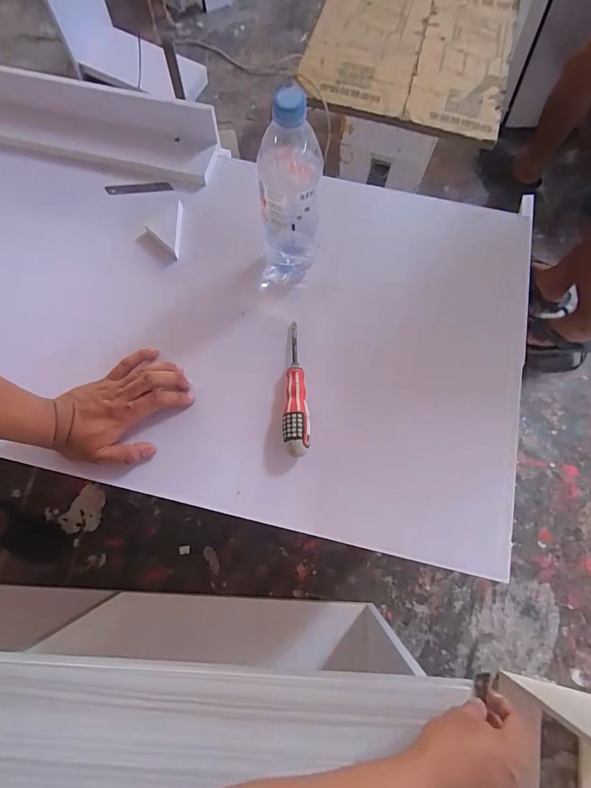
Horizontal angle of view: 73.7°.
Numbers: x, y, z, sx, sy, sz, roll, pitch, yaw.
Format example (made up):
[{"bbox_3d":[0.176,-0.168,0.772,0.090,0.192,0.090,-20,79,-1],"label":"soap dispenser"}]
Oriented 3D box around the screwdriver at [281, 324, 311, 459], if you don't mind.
[{"bbox_3d":[0.001,-0.008,0.508,0.032,0.032,0.178,1,66,-1],"label":"screwdriver"}]

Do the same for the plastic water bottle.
[{"bbox_3d":[-0.007,-0.230,0.472,0.069,0.247,0.067,5,72,1],"label":"plastic water bottle"}]

